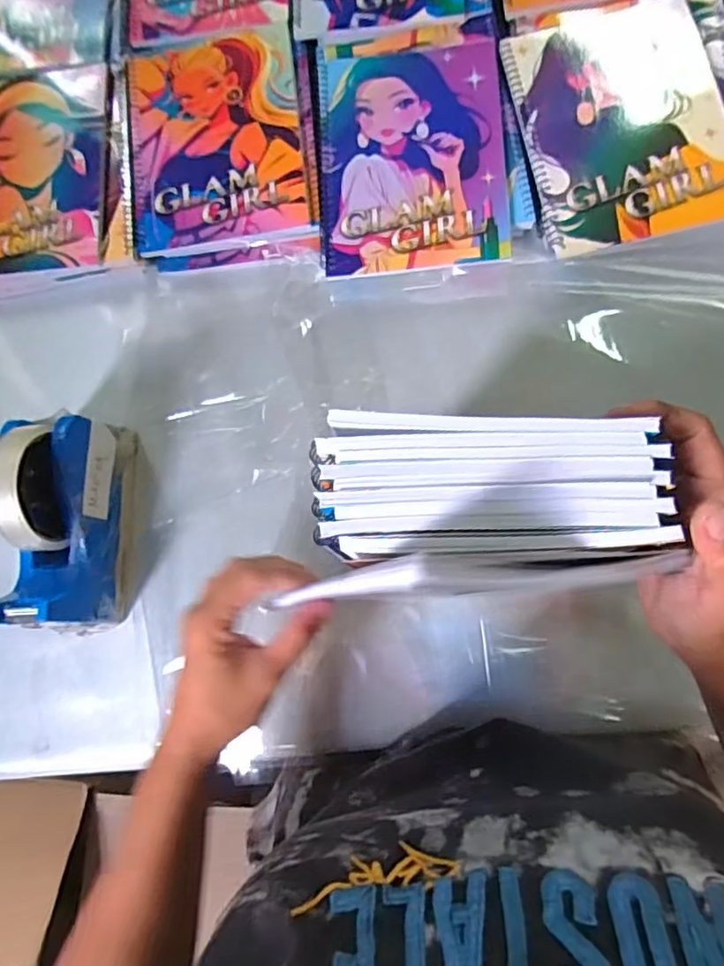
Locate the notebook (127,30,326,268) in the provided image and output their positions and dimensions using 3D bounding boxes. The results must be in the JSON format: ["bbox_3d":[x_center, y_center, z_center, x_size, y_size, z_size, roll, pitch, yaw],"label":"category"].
[{"bbox_3d":[-0.122,-0.284,0.510,0.152,0.012,0.218,-7,81,8],"label":"notebook"}]

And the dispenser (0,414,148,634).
[{"bbox_3d":[-0.220,0.030,0.440,0.060,0.106,0.161,-5,81,8],"label":"dispenser"}]

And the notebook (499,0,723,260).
[{"bbox_3d":[0.202,-0.283,0.467,0.150,0.017,0.200,-10,80,7],"label":"notebook"}]

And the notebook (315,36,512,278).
[{"bbox_3d":[0.040,-0.266,0.484,0.146,0.017,0.197,-4,81,8],"label":"notebook"}]

